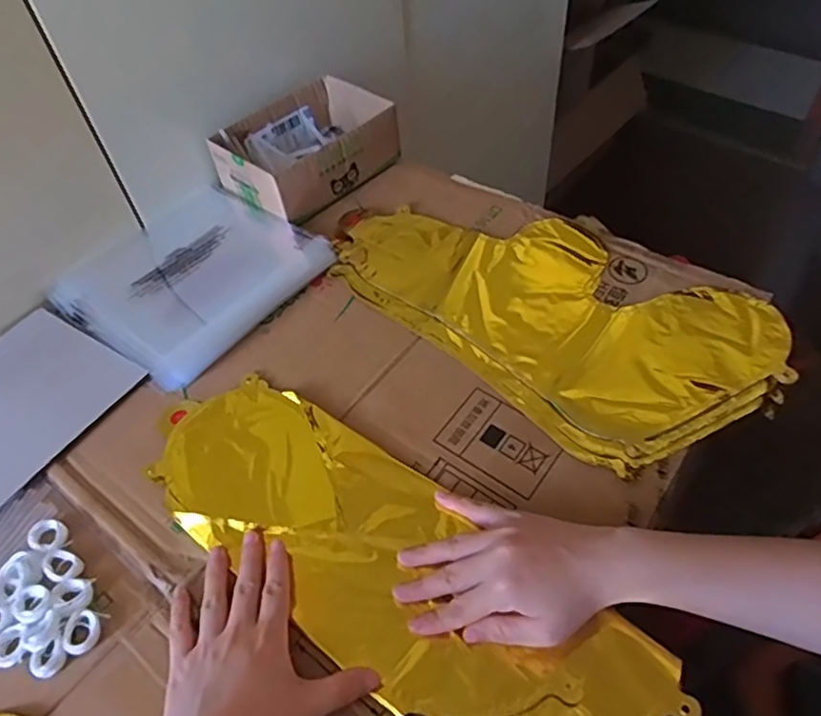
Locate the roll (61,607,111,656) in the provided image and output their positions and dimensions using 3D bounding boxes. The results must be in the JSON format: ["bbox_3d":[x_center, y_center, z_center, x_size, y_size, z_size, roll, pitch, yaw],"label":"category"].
[{"bbox_3d":[-0.223,0.186,0.423,0.023,0.006,0.029,6,53,7],"label":"roll"}]

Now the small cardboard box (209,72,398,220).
[{"bbox_3d":[-0.123,-0.251,0.734,0.147,0.062,0.190,36,61,26],"label":"small cardboard box"}]

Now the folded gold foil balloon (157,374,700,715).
[{"bbox_3d":[-0.024,0.141,0.456,0.414,0.015,0.133,33,60,25],"label":"folded gold foil balloon"}]

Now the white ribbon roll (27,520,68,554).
[{"bbox_3d":[-0.274,0.135,0.470,0.029,0.007,0.024,29,59,22],"label":"white ribbon roll"}]

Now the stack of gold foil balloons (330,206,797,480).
[{"bbox_3d":[0.131,-0.059,0.593,0.230,0.013,0.395,-38,60,-24],"label":"stack of gold foil balloons"}]

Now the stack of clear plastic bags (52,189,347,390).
[{"bbox_3d":[-0.225,-0.093,0.633,0.211,0.017,0.222,31,60,24],"label":"stack of clear plastic bags"}]

